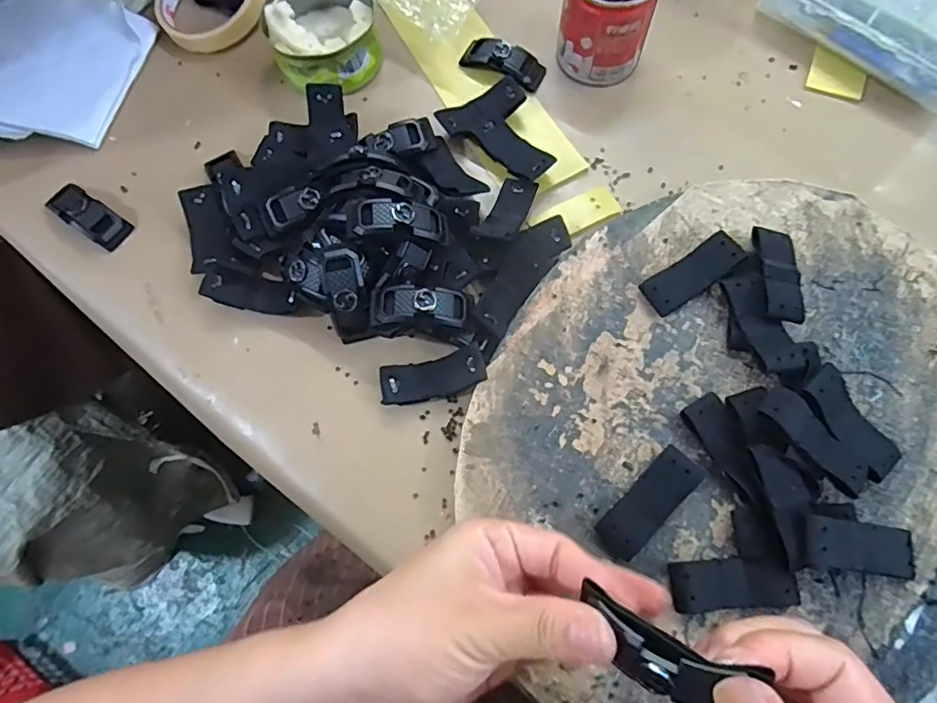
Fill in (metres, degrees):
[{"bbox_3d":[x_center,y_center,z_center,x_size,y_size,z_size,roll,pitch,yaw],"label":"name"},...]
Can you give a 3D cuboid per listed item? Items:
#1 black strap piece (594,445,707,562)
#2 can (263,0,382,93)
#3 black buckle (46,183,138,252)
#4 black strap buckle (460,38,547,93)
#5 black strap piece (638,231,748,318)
[{"bbox_3d":[0.102,0.085,0.313,0.025,0.009,0.067,43,78,15],"label":"black strap piece"},{"bbox_3d":[-0.110,-0.245,0.425,0.076,0.046,0.089,-16,71,-3],"label":"can"},{"bbox_3d":[-0.273,-0.099,0.397,0.061,0.019,0.025,34,76,13],"label":"black buckle"},{"bbox_3d":[0.026,-0.224,0.429,0.064,0.014,0.027,32,76,12],"label":"black strap buckle"},{"bbox_3d":[0.141,-0.049,0.352,0.066,0.006,0.025,-34,71,-2],"label":"black strap piece"}]

